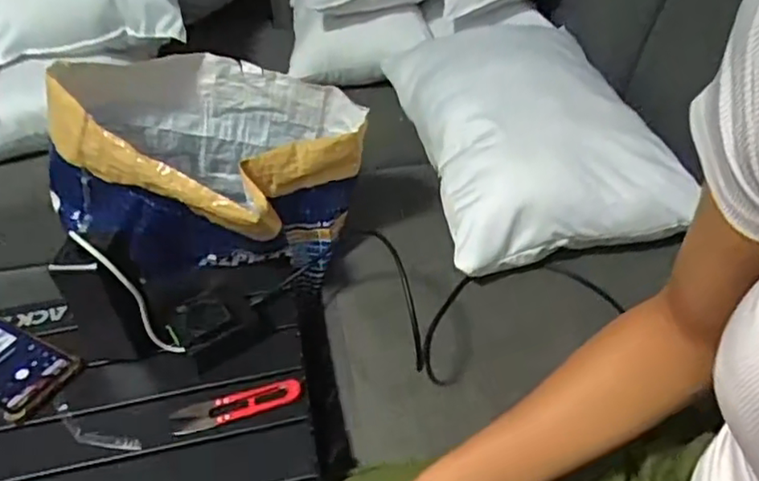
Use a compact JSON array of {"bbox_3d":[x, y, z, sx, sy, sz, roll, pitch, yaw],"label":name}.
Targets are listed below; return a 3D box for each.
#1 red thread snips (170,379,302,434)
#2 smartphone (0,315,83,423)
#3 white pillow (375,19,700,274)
[{"bbox_3d":[-0.132,0.153,0.572,0.118,0.007,0.030,-12,41,-9],"label":"red thread snips"},{"bbox_3d":[-0.380,0.121,0.629,0.167,0.017,0.078,21,46,27],"label":"smartphone"},{"bbox_3d":[0.185,-0.167,0.859,0.273,0.110,0.446,-10,40,-6],"label":"white pillow"}]

